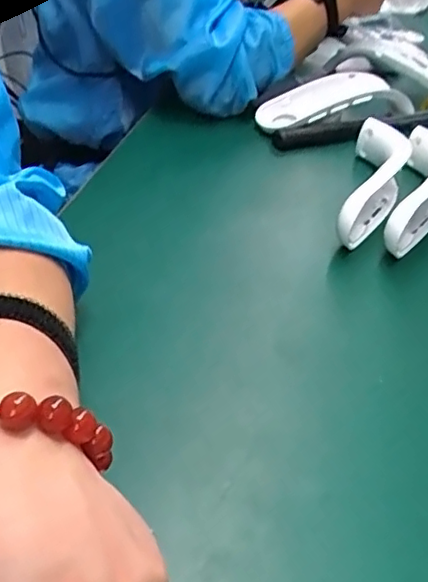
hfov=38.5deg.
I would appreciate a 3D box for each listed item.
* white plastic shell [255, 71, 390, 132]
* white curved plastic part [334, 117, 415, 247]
[{"bbox_3d":[0.116,-0.207,0.662,0.142,0.023,0.064,-20,41,-4],"label":"white plastic shell"},{"bbox_3d":[0.142,-0.099,0.544,0.045,0.055,0.190,14,37,10],"label":"white curved plastic part"}]

